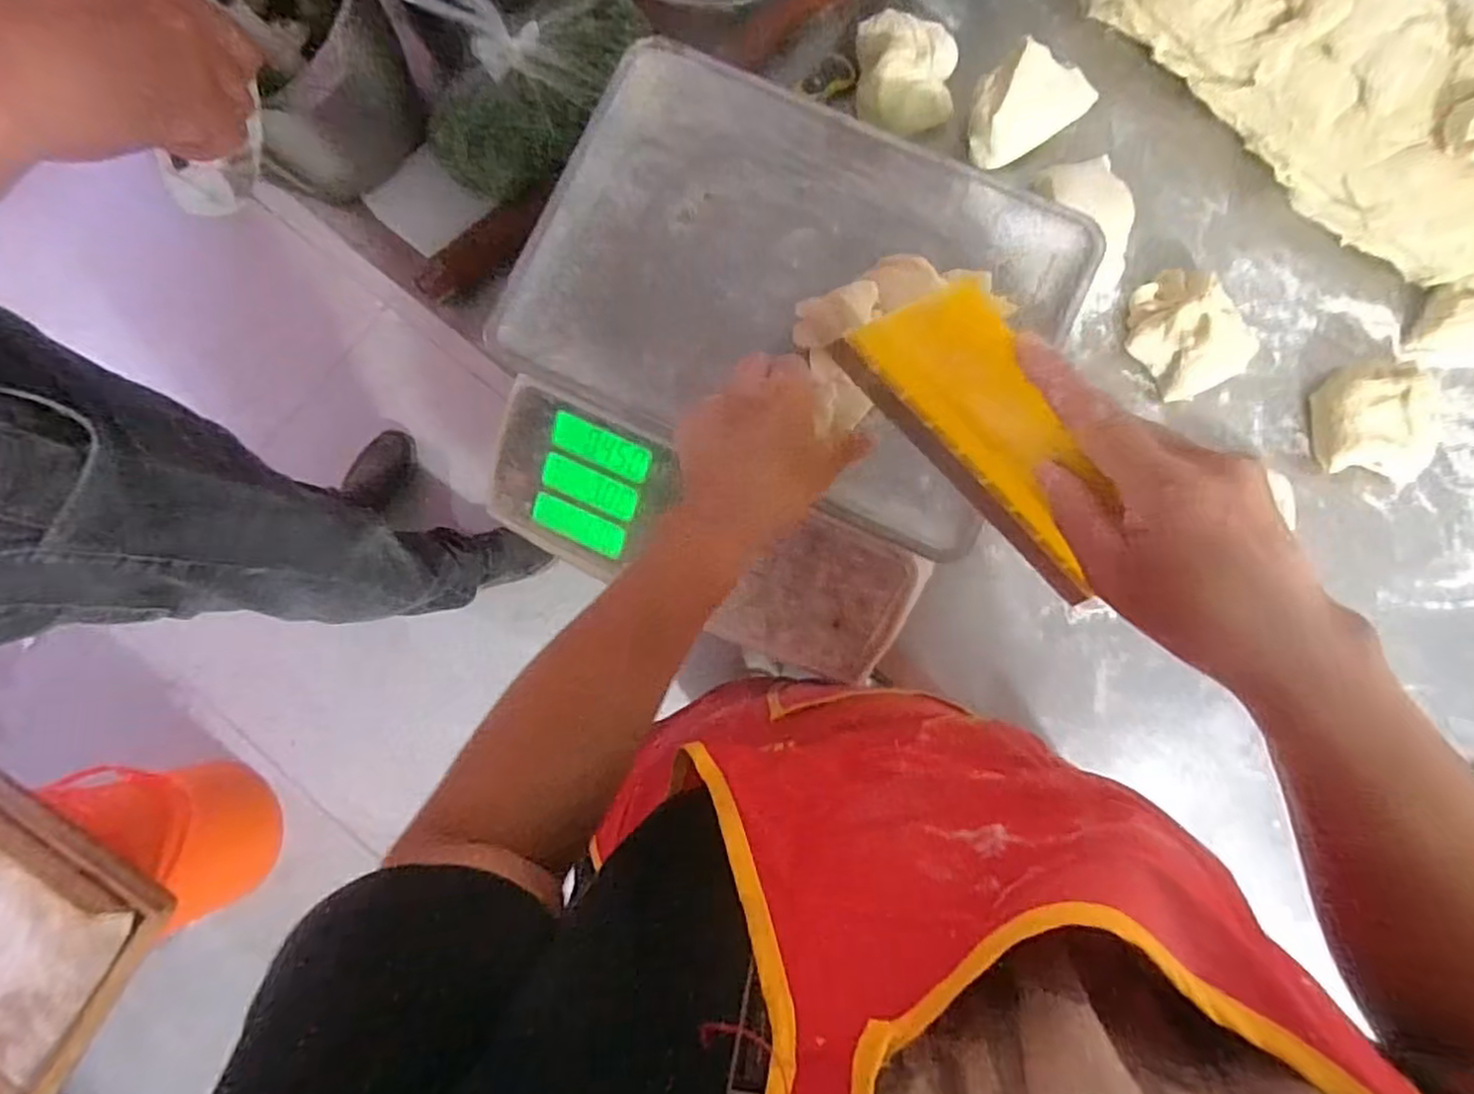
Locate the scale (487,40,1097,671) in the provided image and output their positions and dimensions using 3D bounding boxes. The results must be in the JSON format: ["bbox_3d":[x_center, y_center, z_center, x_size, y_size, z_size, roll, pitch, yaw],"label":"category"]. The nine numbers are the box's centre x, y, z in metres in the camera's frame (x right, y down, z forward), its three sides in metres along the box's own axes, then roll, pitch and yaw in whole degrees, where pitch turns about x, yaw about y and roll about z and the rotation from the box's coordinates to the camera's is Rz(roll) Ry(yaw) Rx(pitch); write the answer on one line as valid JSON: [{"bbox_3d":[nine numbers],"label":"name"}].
[{"bbox_3d":[0.014,-0.116,0.497,0.340,0.110,0.336,26,86,3],"label":"scale"}]

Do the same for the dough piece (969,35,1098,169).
[{"bbox_3d":[0.224,-0.349,0.541,0.102,0.051,0.063,-32,85,-2],"label":"dough piece"}]

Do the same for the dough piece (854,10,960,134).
[{"bbox_3d":[0.134,-0.373,0.547,0.075,0.046,0.074,0,85,1],"label":"dough piece"}]

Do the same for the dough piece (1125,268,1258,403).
[{"bbox_3d":[0.341,-0.163,0.524,0.067,0.042,0.093,-33,85,-2],"label":"dough piece"}]

